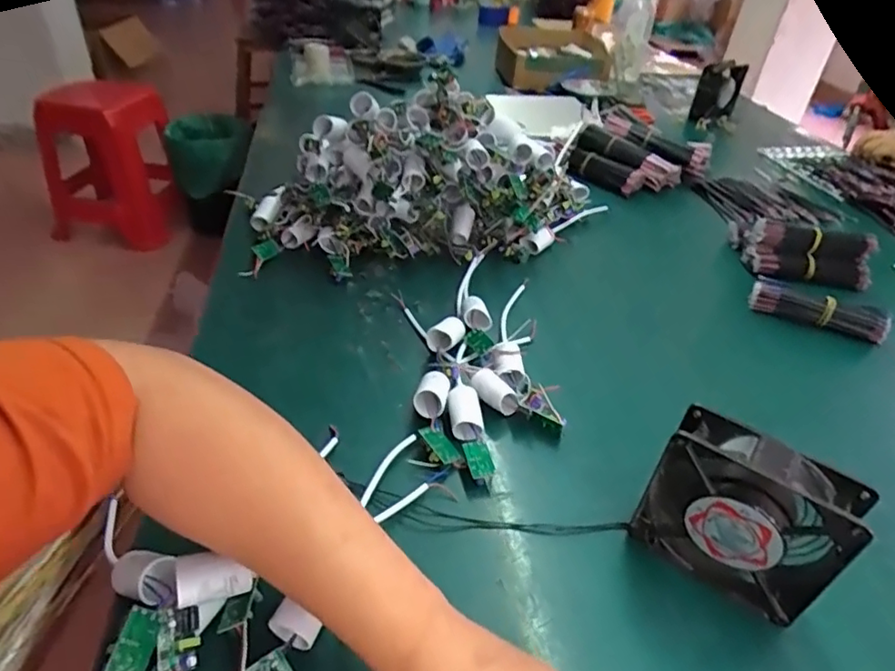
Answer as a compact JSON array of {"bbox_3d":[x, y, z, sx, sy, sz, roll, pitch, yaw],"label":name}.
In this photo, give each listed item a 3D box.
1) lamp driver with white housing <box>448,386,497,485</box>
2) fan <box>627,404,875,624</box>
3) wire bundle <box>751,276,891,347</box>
[{"bbox_3d":[0.018,0.086,0.498,0.028,0.030,0.090,-2,38,-9],"label":"lamp driver with white housing"},{"bbox_3d":[0.202,0.126,0.397,0.119,0.120,0.038,27,43,26],"label":"fan"},{"bbox_3d":[0.452,-0.029,0.698,0.153,0.037,0.026,19,40,17],"label":"wire bundle"}]

